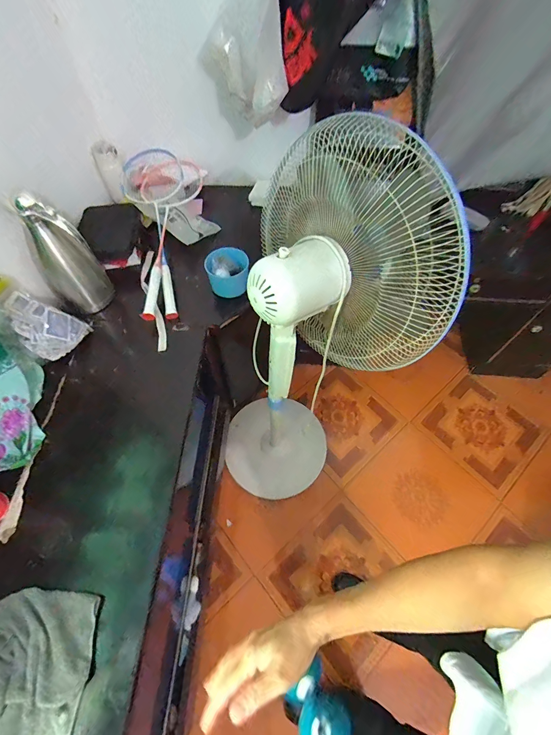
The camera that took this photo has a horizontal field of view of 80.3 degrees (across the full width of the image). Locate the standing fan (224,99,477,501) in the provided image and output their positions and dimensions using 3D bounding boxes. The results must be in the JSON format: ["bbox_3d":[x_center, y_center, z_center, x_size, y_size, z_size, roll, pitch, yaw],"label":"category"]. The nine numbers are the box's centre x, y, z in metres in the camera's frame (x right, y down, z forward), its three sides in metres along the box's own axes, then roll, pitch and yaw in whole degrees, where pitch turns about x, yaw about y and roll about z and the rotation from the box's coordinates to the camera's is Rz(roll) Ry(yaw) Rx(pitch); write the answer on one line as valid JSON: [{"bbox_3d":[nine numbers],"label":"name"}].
[{"bbox_3d":[0.007,0.023,0.846,0.364,1.113,0.378,-19,61,-11],"label":"standing fan"}]

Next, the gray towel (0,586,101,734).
[{"bbox_3d":[-0.451,0.486,0.519,0.303,0.037,0.232,6,59,3],"label":"gray towel"}]

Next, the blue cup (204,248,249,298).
[{"bbox_3d":[-0.129,-0.255,0.885,0.112,0.093,0.102,-6,59,-4],"label":"blue cup"}]

